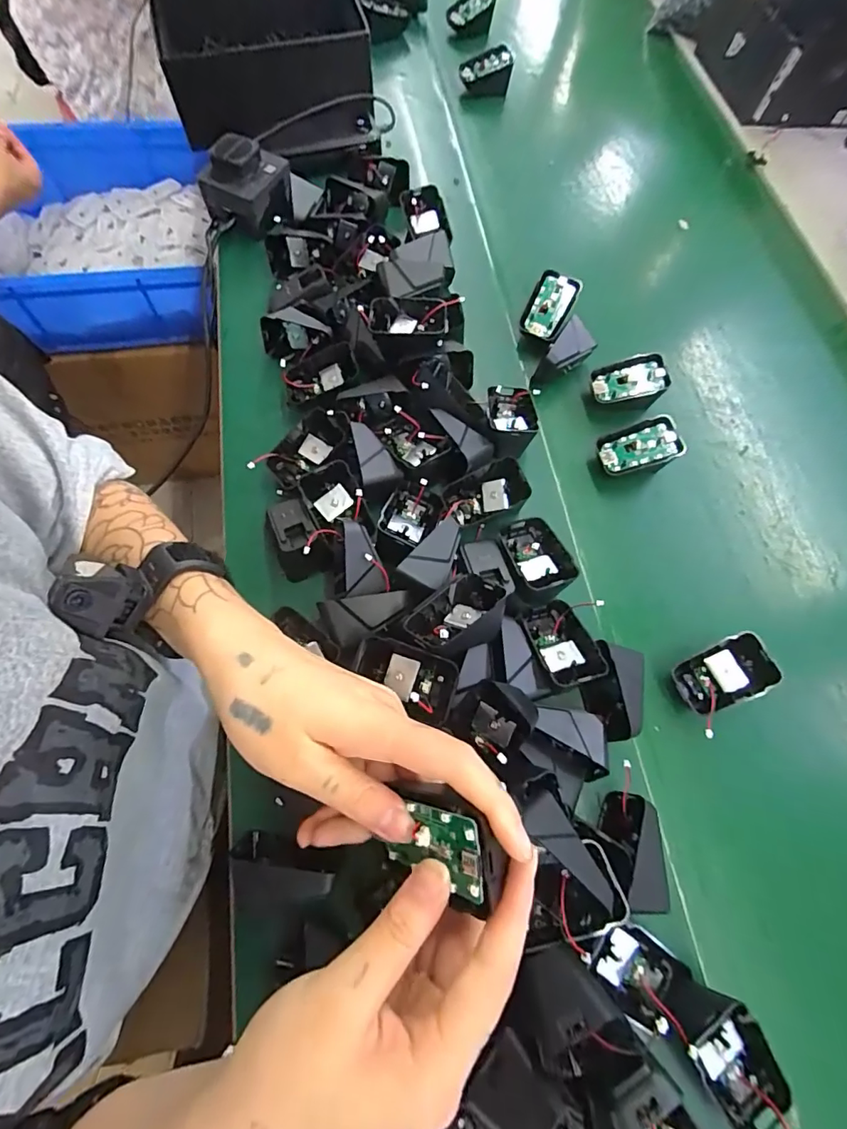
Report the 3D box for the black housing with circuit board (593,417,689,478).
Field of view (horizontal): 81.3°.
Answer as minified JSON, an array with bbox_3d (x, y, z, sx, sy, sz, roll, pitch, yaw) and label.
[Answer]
[{"bbox_3d":[0.197,-0.103,0.458,0.070,0.039,0.042,-19,69,-10],"label":"black housing with circuit board"}]

